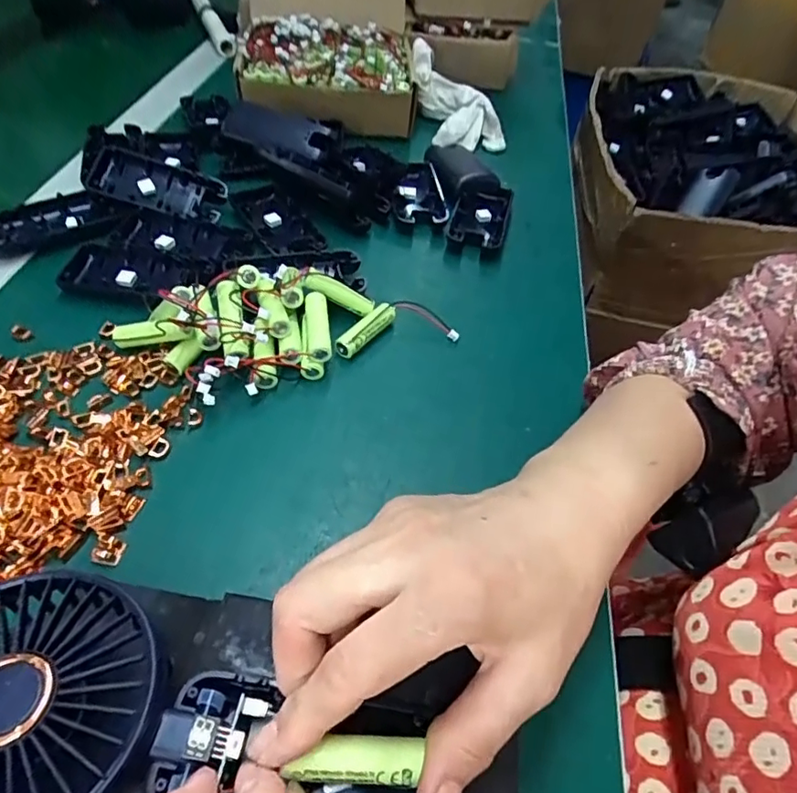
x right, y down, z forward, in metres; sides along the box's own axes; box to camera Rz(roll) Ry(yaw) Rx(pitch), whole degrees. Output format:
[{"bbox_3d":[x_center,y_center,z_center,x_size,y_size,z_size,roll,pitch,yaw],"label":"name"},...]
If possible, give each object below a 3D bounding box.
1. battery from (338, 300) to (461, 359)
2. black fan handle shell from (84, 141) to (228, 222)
[{"bbox_3d":[-0.004,-0.049,0.378,0.083,0.011,0.034,-12,53,-15],"label":"battery"},{"bbox_3d":[-0.185,-0.163,0.420,0.098,0.027,0.046,11,51,2],"label":"black fan handle shell"}]

